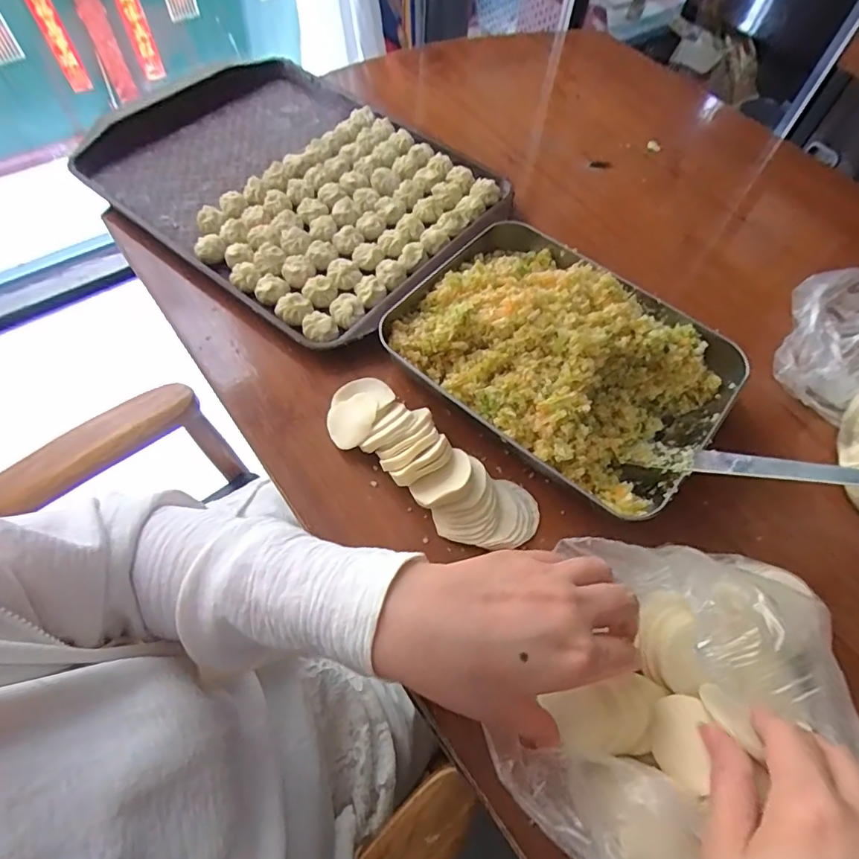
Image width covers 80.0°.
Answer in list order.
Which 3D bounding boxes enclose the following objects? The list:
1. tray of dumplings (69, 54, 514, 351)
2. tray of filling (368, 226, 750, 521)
[{"bbox_3d":[-0.150,-0.271,0.537,0.428,0.034,0.293,39,66,17],"label":"tray of dumplings"},{"bbox_3d":[0.106,-0.067,0.408,0.250,0.062,0.194,38,66,16],"label":"tray of filling"}]

